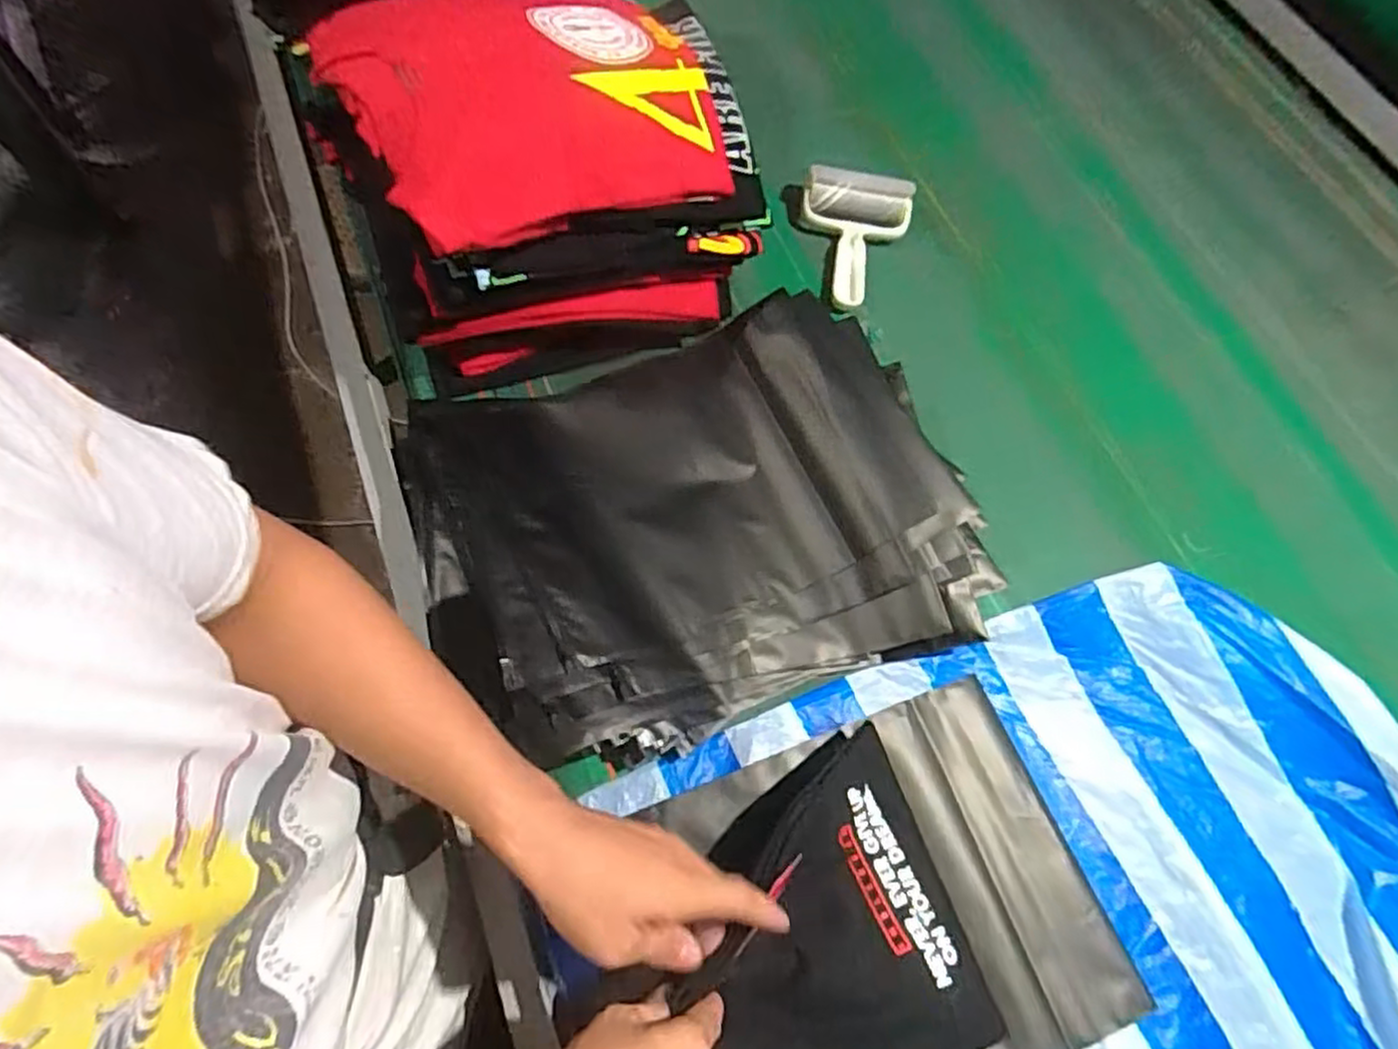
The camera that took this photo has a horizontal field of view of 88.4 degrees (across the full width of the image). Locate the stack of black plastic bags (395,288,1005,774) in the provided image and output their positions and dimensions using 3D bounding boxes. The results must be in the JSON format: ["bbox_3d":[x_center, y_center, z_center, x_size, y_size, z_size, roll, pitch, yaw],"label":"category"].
[{"bbox_3d":[-0.004,-0.008,0.613,0.431,0.091,0.335,-19,68,-11],"label":"stack of black plastic bags"}]

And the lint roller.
[{"bbox_3d":[0.168,-0.305,0.778,0.119,0.061,0.160,7,65,0],"label":"lint roller"}]

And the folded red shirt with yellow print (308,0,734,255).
[{"bbox_3d":[-0.125,-0.323,0.550,0.266,0.072,0.206,-28,71,-15],"label":"folded red shirt with yellow print"}]

